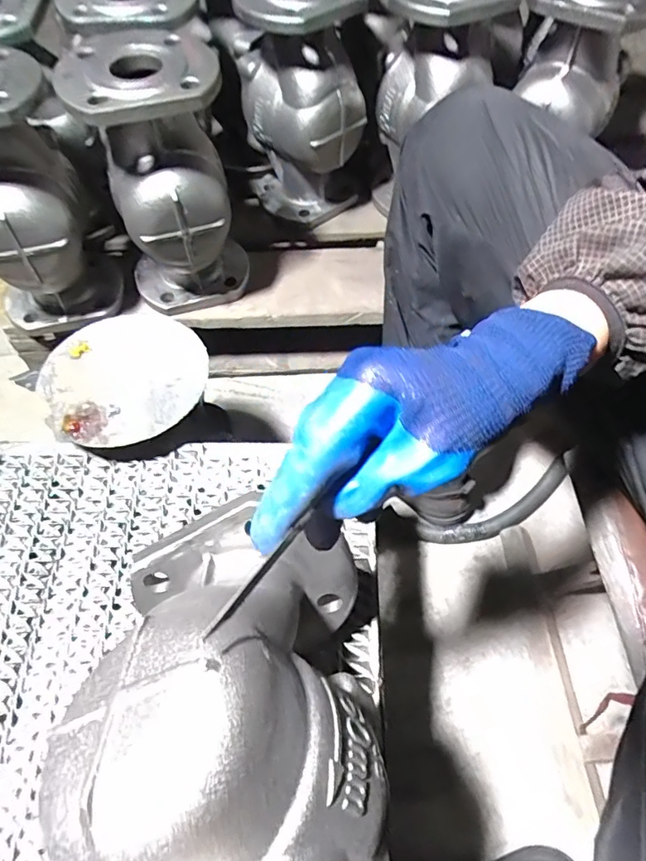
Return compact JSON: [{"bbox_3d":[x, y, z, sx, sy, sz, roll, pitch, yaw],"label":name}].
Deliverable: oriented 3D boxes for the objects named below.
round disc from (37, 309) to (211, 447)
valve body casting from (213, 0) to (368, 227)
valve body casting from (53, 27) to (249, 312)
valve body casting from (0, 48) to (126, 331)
[{"bbox_3d":[-0.201,-0.056,0.524,0.163,0.017,0.157,0,58,0],"label":"round disc"},{"bbox_3d":[-0.034,-0.427,0.709,0.181,0.287,0.199,-3,58,-1],"label":"valve body casting"},{"bbox_3d":[-0.182,-0.286,0.622,0.155,0.284,0.143,-12,59,-8],"label":"valve body casting"},{"bbox_3d":[-0.349,-0.264,0.593,0.147,0.305,0.186,-24,61,-14],"label":"valve body casting"}]

